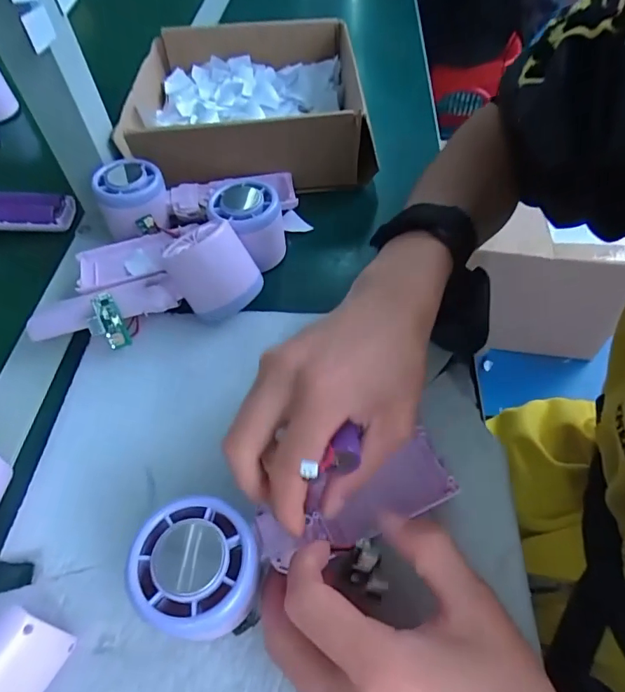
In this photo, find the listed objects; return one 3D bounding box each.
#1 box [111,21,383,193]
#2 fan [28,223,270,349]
[{"bbox_3d":[-0.064,-0.246,0.465,0.216,0.067,0.214,-7,55,-3],"label":"box"},{"bbox_3d":[-0.125,-0.049,0.338,0.167,0.051,0.089,-16,55,4],"label":"fan"}]

